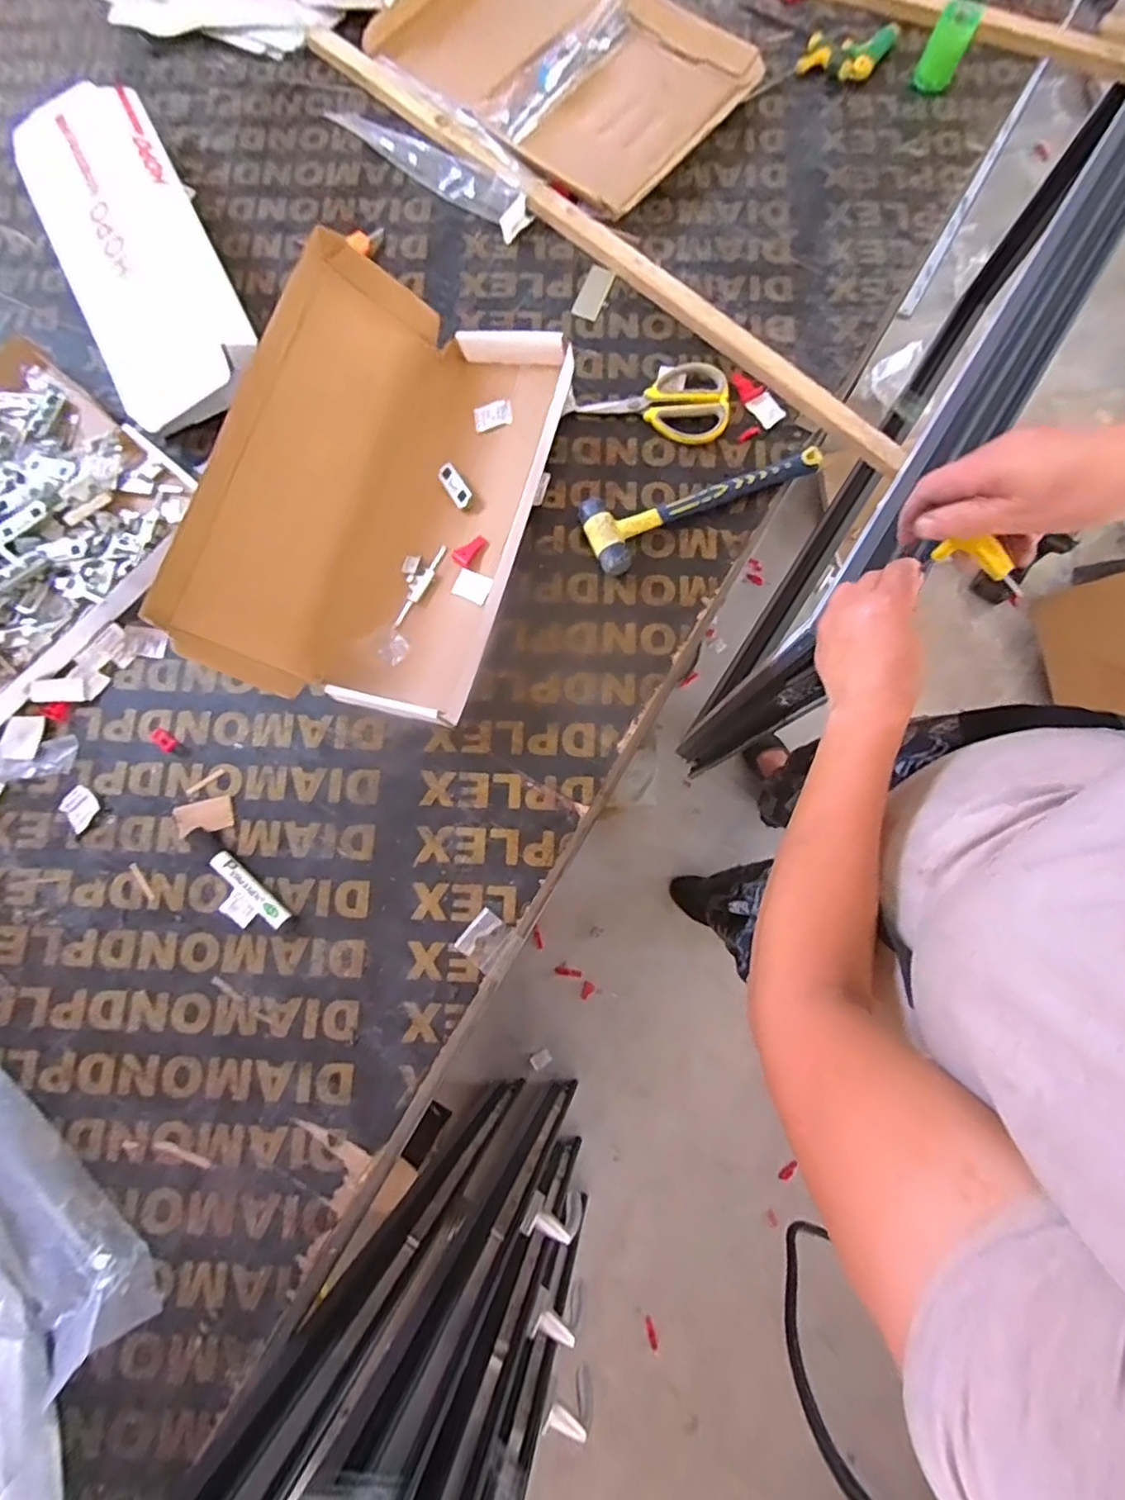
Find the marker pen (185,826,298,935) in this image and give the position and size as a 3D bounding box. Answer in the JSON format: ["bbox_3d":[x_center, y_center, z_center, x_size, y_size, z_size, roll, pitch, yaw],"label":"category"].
[{"bbox_3d":[-0.296,0.118,0.553,0.133,0.016,0.020,41,82,6],"label":"marker pen"}]

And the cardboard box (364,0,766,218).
[{"bbox_3d":[-0.001,-0.838,0.724,0.388,0.032,0.296,39,81,6],"label":"cardboard box"}]

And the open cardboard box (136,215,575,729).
[{"bbox_3d":[-0.176,-0.255,0.589,0.271,0.092,0.422,15,80,2],"label":"open cardboard box"}]

